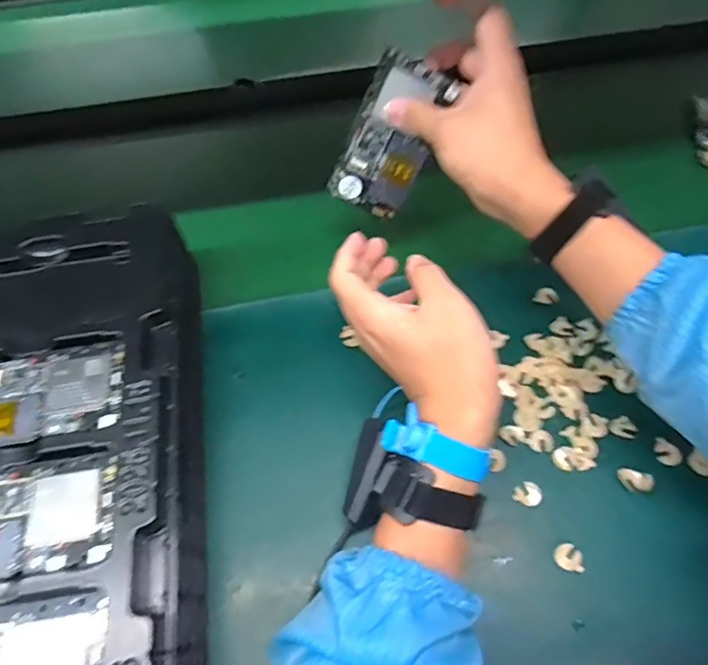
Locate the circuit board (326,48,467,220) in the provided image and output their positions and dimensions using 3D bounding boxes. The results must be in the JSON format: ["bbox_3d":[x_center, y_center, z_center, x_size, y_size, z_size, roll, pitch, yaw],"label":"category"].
[{"bbox_3d":[0.030,-0.160,0.435,0.064,0.126,0.013,26,32,-6],"label":"circuit board"}]

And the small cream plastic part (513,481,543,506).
[{"bbox_3d":[0.131,0.120,0.388,0.020,0.004,0.017,14,63,6],"label":"small cream plastic part"}]

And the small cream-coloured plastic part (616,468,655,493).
[{"bbox_3d":[0.215,0.112,0.393,0.027,0.004,0.017,19,64,9],"label":"small cream-coloured plastic part"}]

